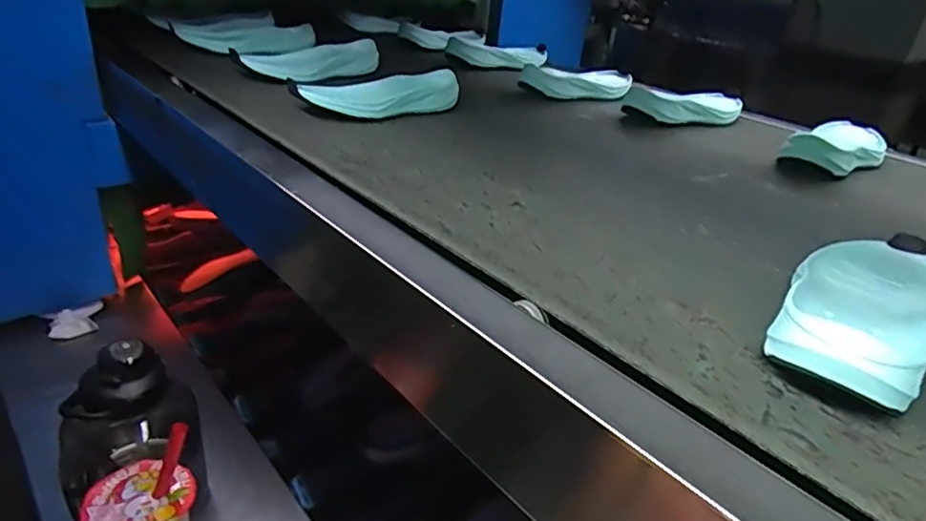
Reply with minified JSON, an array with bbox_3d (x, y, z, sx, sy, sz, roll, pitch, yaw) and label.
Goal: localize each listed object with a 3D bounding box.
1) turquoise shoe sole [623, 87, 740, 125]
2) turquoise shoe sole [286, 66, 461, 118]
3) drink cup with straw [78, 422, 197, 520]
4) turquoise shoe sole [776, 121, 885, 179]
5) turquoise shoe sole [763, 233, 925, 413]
[{"bbox_3d":[0.346,-0.229,0.880,0.228,0.042,0.086,-9,32,-25],"label":"turquoise shoe sole"},{"bbox_3d":[-0.100,-0.209,0.745,0.223,0.043,0.065,-13,34,-31],"label":"turquoise shoe sole"},{"bbox_3d":[-0.299,0.248,0.558,0.088,0.205,0.080,5,28,-2],"label":"drink cup with straw"},{"bbox_3d":[0.483,-0.148,0.756,0.227,0.042,0.087,-22,39,-41],"label":"turquoise shoe sole"},{"bbox_3d":[0.262,0.025,0.383,0.084,0.043,0.241,29,36,35],"label":"turquoise shoe sole"}]

